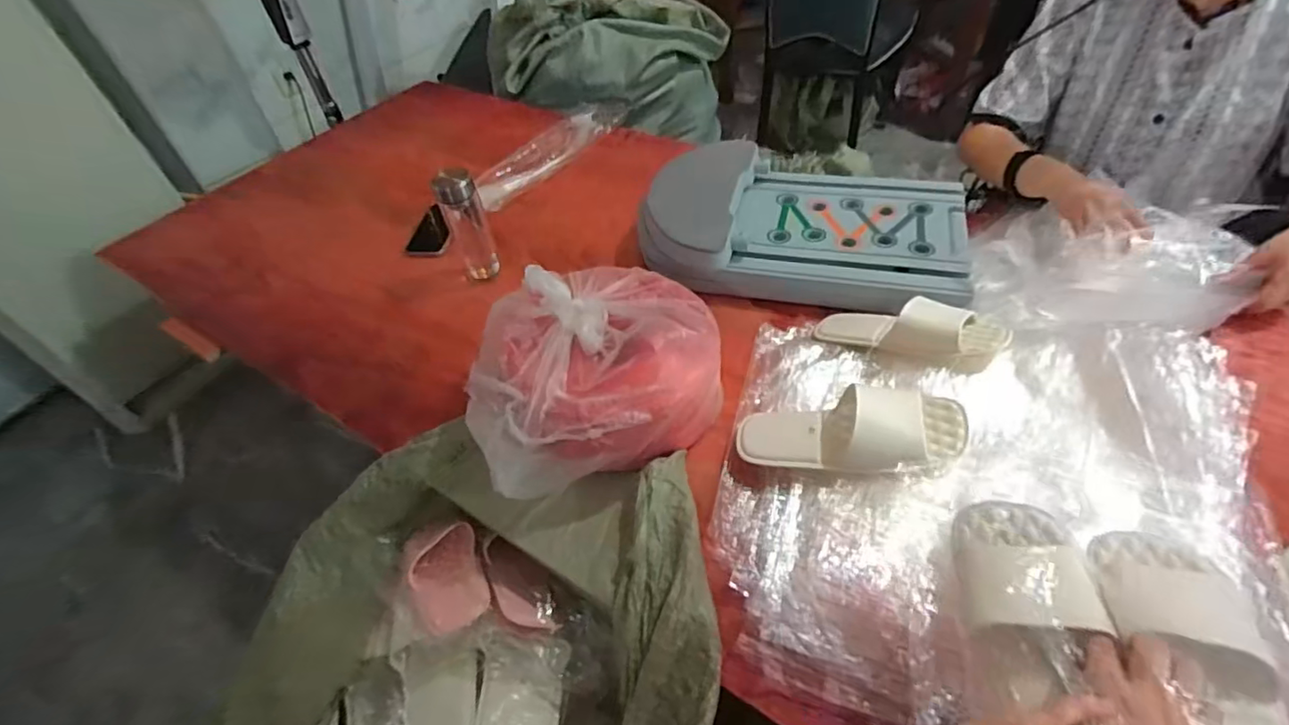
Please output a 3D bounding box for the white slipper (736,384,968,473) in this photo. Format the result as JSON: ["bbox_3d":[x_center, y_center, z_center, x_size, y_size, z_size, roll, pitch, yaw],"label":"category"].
[{"bbox_3d":[0.234,0.078,0.688,0.251,0.068,0.103,-7,44,25],"label":"white slipper"}]

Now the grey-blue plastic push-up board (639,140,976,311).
[{"bbox_3d":[0.259,-0.241,0.964,0.505,0.096,0.315,8,49,15],"label":"grey-blue plastic push-up board"}]

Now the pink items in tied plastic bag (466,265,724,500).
[{"bbox_3d":[-0.064,0.002,0.768,0.306,0.175,0.276,-16,48,-7],"label":"pink items in tied plastic bag"}]

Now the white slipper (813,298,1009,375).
[{"bbox_3d":[0.340,-0.042,0.789,0.243,0.064,0.090,12,47,46],"label":"white slipper"}]

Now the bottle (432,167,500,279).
[{"bbox_3d":[-0.298,-0.235,0.985,0.064,0.185,0.068,-16,48,-8],"label":"bottle"}]

